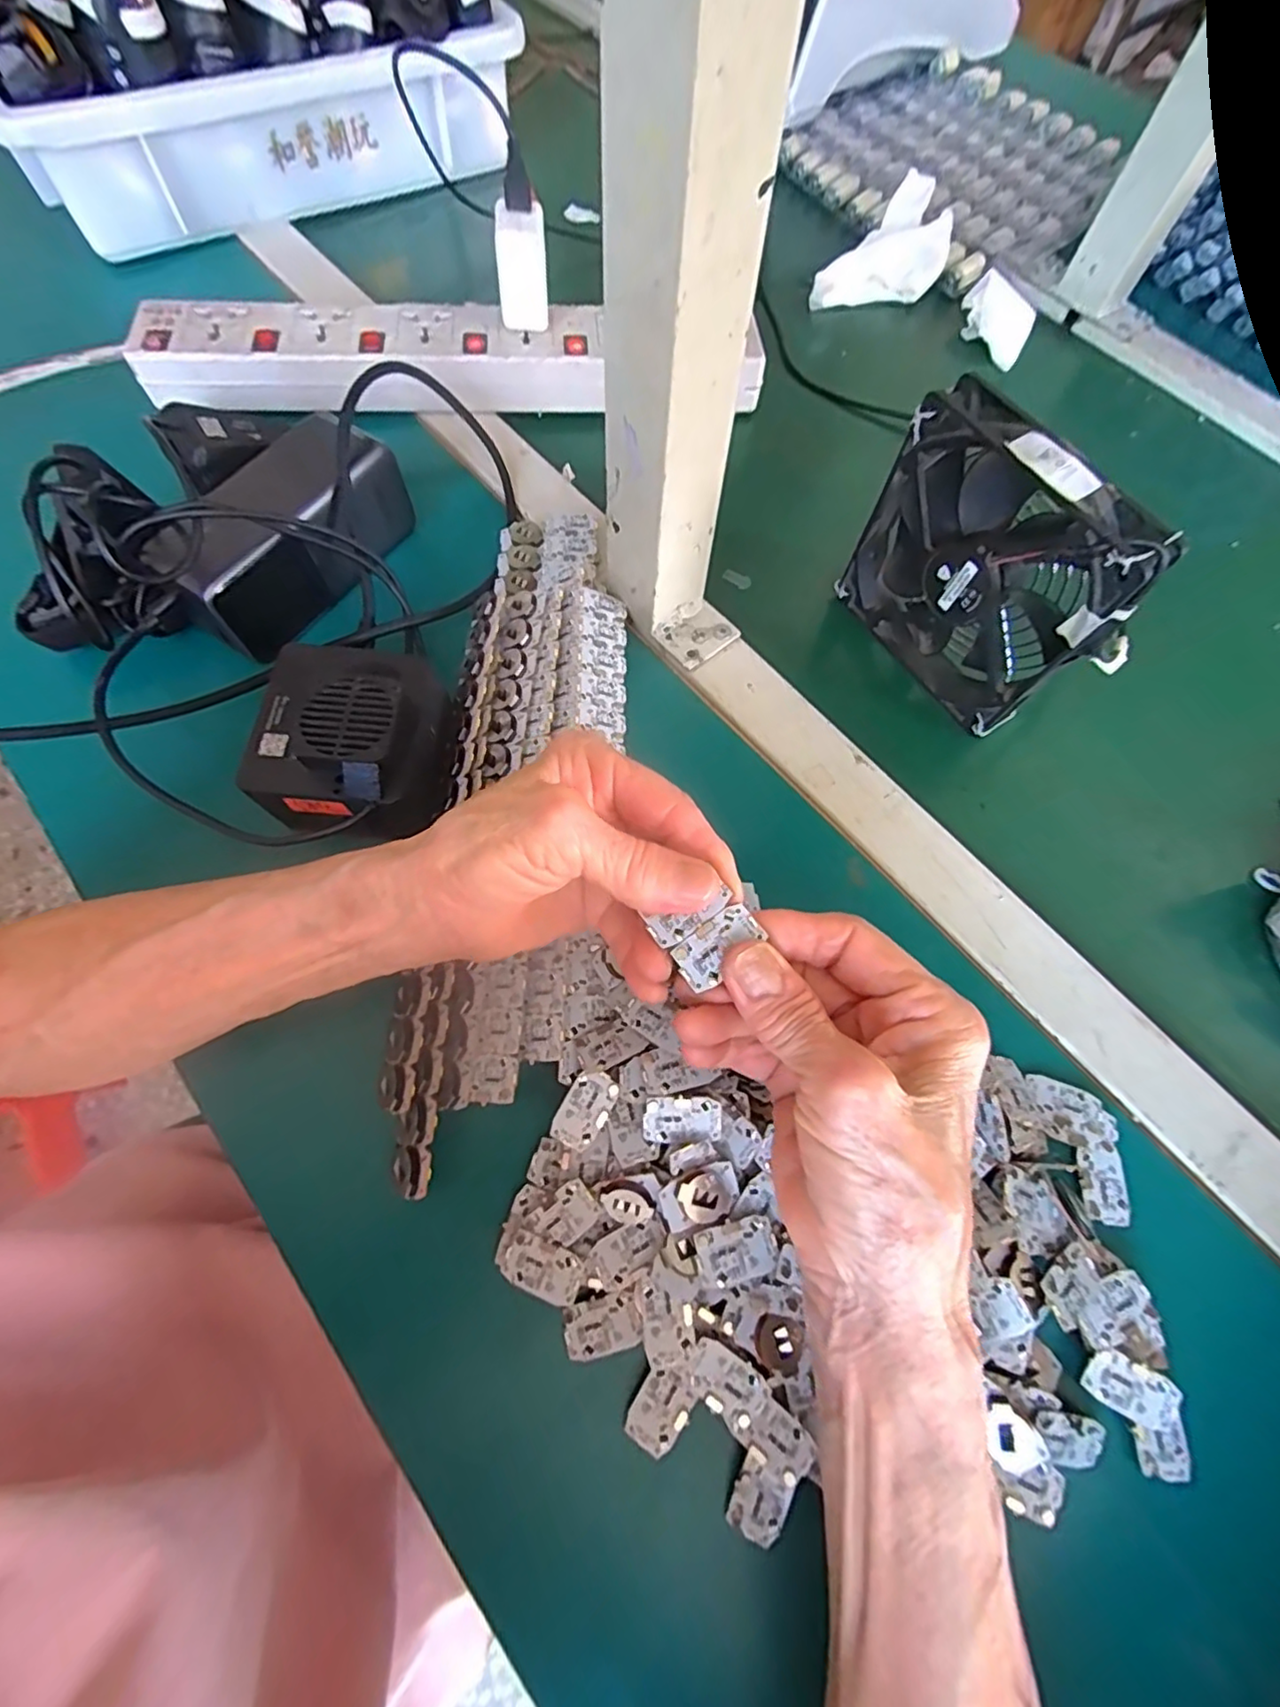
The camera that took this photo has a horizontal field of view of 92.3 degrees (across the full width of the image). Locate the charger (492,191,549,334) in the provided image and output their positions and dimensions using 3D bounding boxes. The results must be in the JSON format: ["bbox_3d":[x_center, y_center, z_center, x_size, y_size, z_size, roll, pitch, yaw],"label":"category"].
[{"bbox_3d":[-0.070,-0.344,0.364,0.030,0.051,0.029,-6,70,-4],"label":"charger"}]

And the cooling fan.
[{"bbox_3d":[0.167,-0.134,0.295,0.030,0.110,0.126,-33,74,-13],"label":"cooling fan"}]

